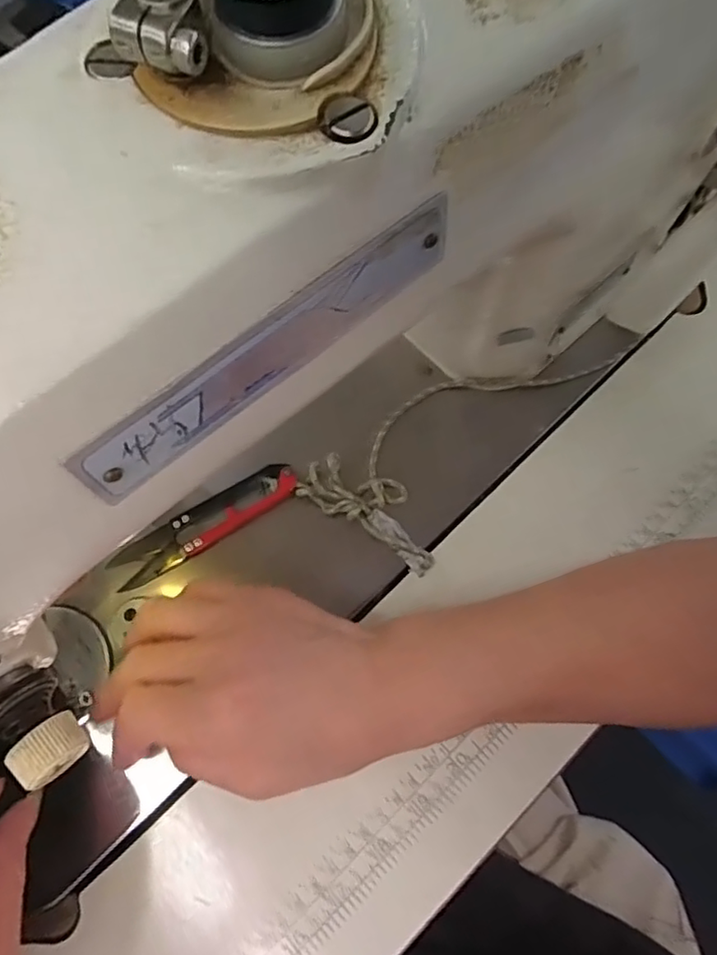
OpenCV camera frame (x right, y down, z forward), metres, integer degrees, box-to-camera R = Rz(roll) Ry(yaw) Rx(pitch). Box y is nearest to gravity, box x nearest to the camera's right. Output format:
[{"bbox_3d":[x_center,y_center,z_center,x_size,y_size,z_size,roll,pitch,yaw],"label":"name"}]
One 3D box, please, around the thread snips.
[{"bbox_3d":[-0.080,0.023,0.322,0.103,0.009,0.022,-30,74,-8],"label":"thread snips"}]

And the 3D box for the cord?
[{"bbox_3d":[0.061,-0.029,0.335,0.181,0.020,0.076,-43,76,-11],"label":"cord"}]

